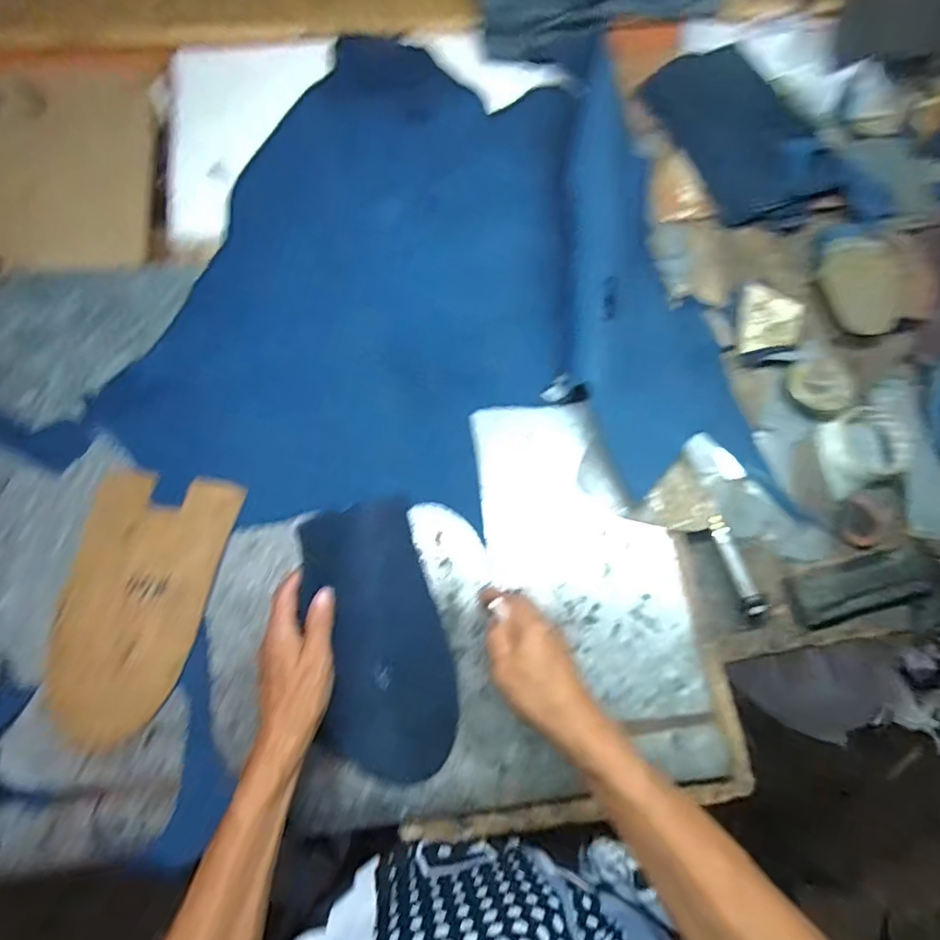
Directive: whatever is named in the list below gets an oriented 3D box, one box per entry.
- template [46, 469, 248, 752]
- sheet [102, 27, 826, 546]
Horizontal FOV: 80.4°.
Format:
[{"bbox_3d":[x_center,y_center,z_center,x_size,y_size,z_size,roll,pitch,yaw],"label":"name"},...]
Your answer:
[{"bbox_3d":[-0.328,0.124,0.541,0.139,0.010,0.249,12,75,1],"label":"template"},{"bbox_3d":[-0.001,-0.258,0.675,0.717,0.137,0.639,5,73,0],"label":"sheet"}]

